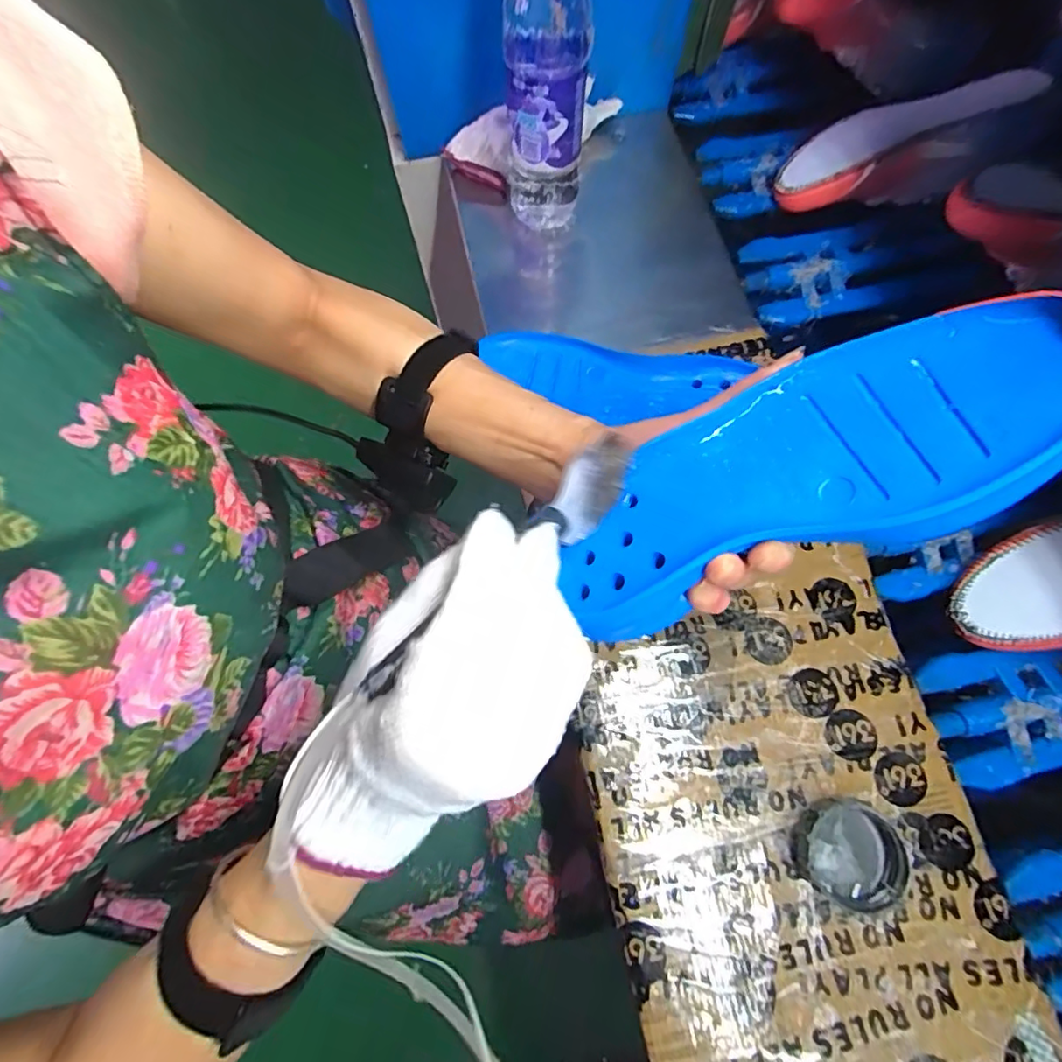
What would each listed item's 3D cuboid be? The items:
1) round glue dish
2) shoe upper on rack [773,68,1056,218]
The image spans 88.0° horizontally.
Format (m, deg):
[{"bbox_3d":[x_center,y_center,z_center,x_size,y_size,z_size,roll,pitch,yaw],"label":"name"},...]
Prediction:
[{"bbox_3d":[0.201,0.204,0.348,0.061,0.017,0.058,-1,73,2],"label":"round glue dish"},{"bbox_3d":[0.353,-0.367,0.532,0.219,0.075,0.084,-10,72,17],"label":"shoe upper on rack"}]

